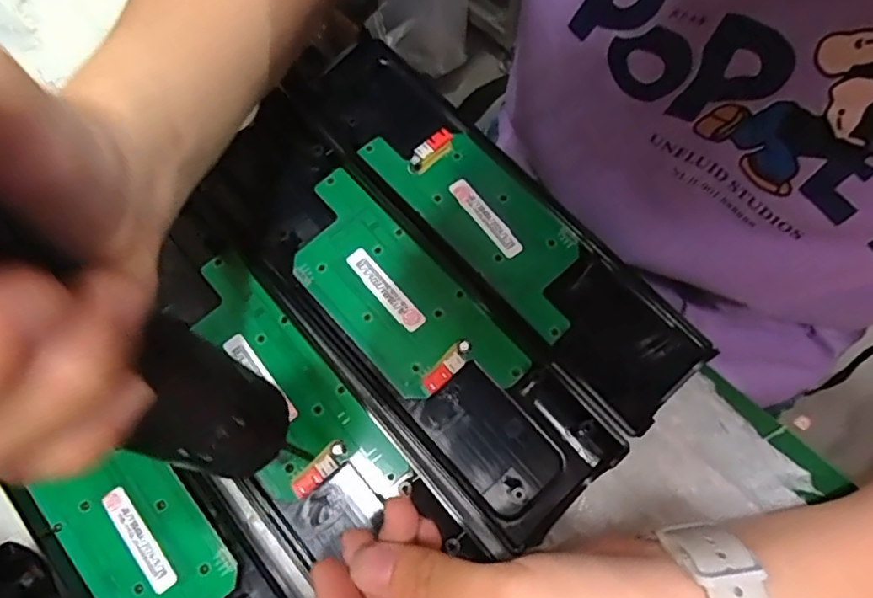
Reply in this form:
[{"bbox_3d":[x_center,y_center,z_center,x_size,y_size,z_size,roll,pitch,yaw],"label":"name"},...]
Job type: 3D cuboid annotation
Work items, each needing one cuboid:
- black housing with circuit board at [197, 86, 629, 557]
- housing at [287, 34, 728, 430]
[{"bbox_3d":[-0.021,0.001,0.282,0.074,0.009,0.239,-41,78,-9],"label":"black housing with circuit board"},{"bbox_3d":[0.029,-0.043,0.301,0.063,0.019,0.241,-42,78,-10],"label":"housing"}]

